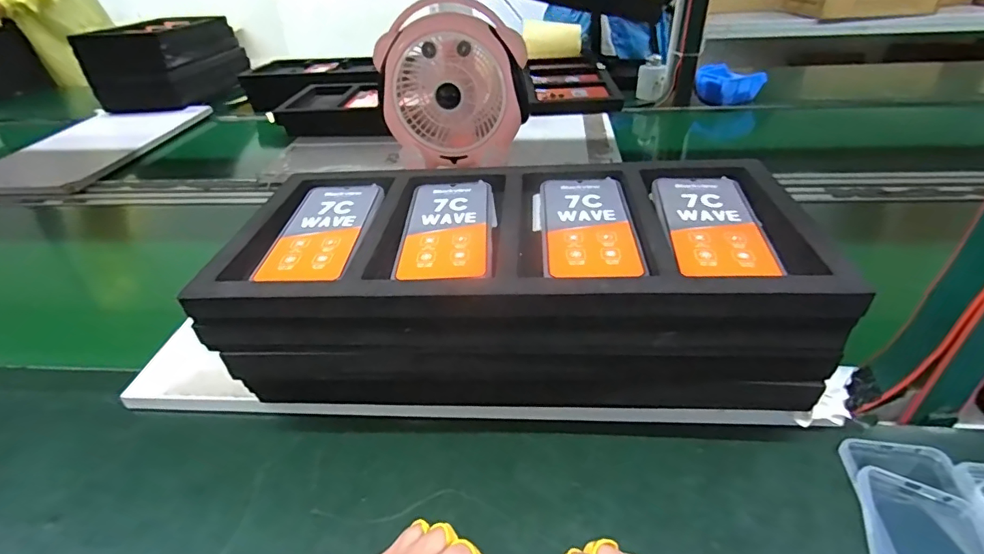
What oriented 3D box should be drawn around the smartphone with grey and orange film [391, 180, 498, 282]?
[{"bbox_3d":[-0.038,-0.046,0.432,0.079,0.008,0.166,-2,37,2],"label":"smartphone with grey and orange film"}]

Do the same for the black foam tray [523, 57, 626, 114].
[{"bbox_3d":[0.199,-0.515,1.287,0.220,0.048,0.378,-2,36,2],"label":"black foam tray"}]

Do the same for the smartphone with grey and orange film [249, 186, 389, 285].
[{"bbox_3d":[-0.152,-0.045,0.443,0.079,0.010,0.173,0,37,4],"label":"smartphone with grey and orange film"}]

